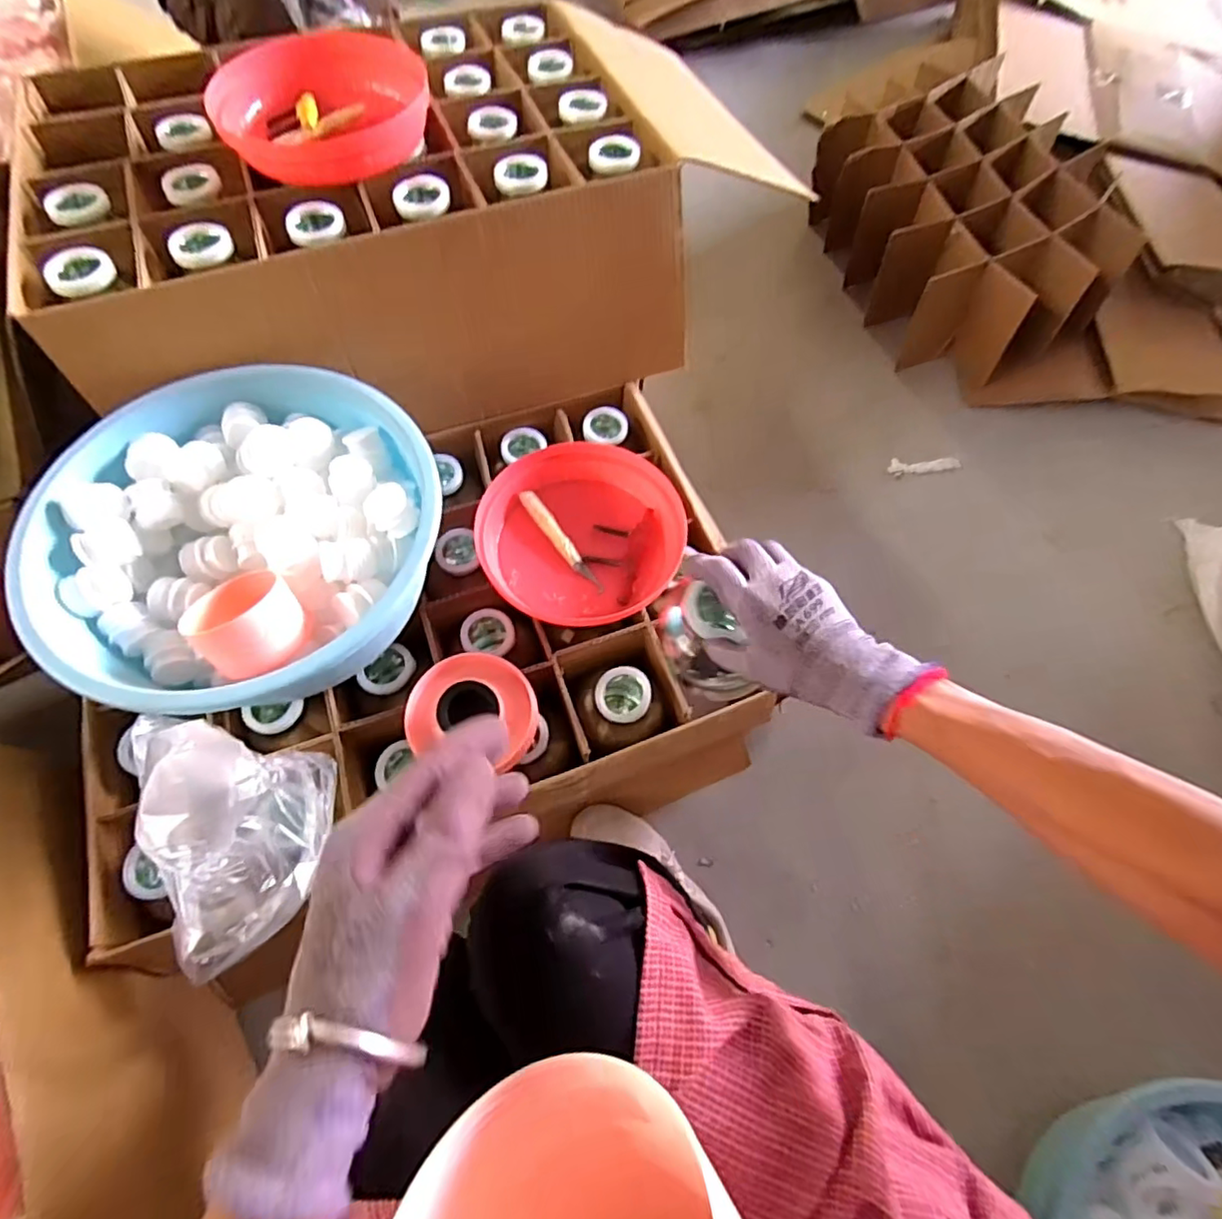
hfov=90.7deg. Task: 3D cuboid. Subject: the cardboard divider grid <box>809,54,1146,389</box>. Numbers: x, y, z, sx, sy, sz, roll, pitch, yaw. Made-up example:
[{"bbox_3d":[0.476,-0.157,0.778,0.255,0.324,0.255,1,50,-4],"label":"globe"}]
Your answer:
[{"bbox_3d":[0.792,-0.893,1.337,0.556,0.233,0.741,-14,65,-9],"label":"cardboard divider grid"}]

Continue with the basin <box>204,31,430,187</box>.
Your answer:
[{"bbox_3d":[-0.338,-0.593,0.715,0.228,0.068,0.228,1,64,-2],"label":"basin"}]

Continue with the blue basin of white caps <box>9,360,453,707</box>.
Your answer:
[{"bbox_3d":[-0.356,-0.075,0.610,0.358,0.109,0.339,1,64,-2],"label":"blue basin of white caps"}]

